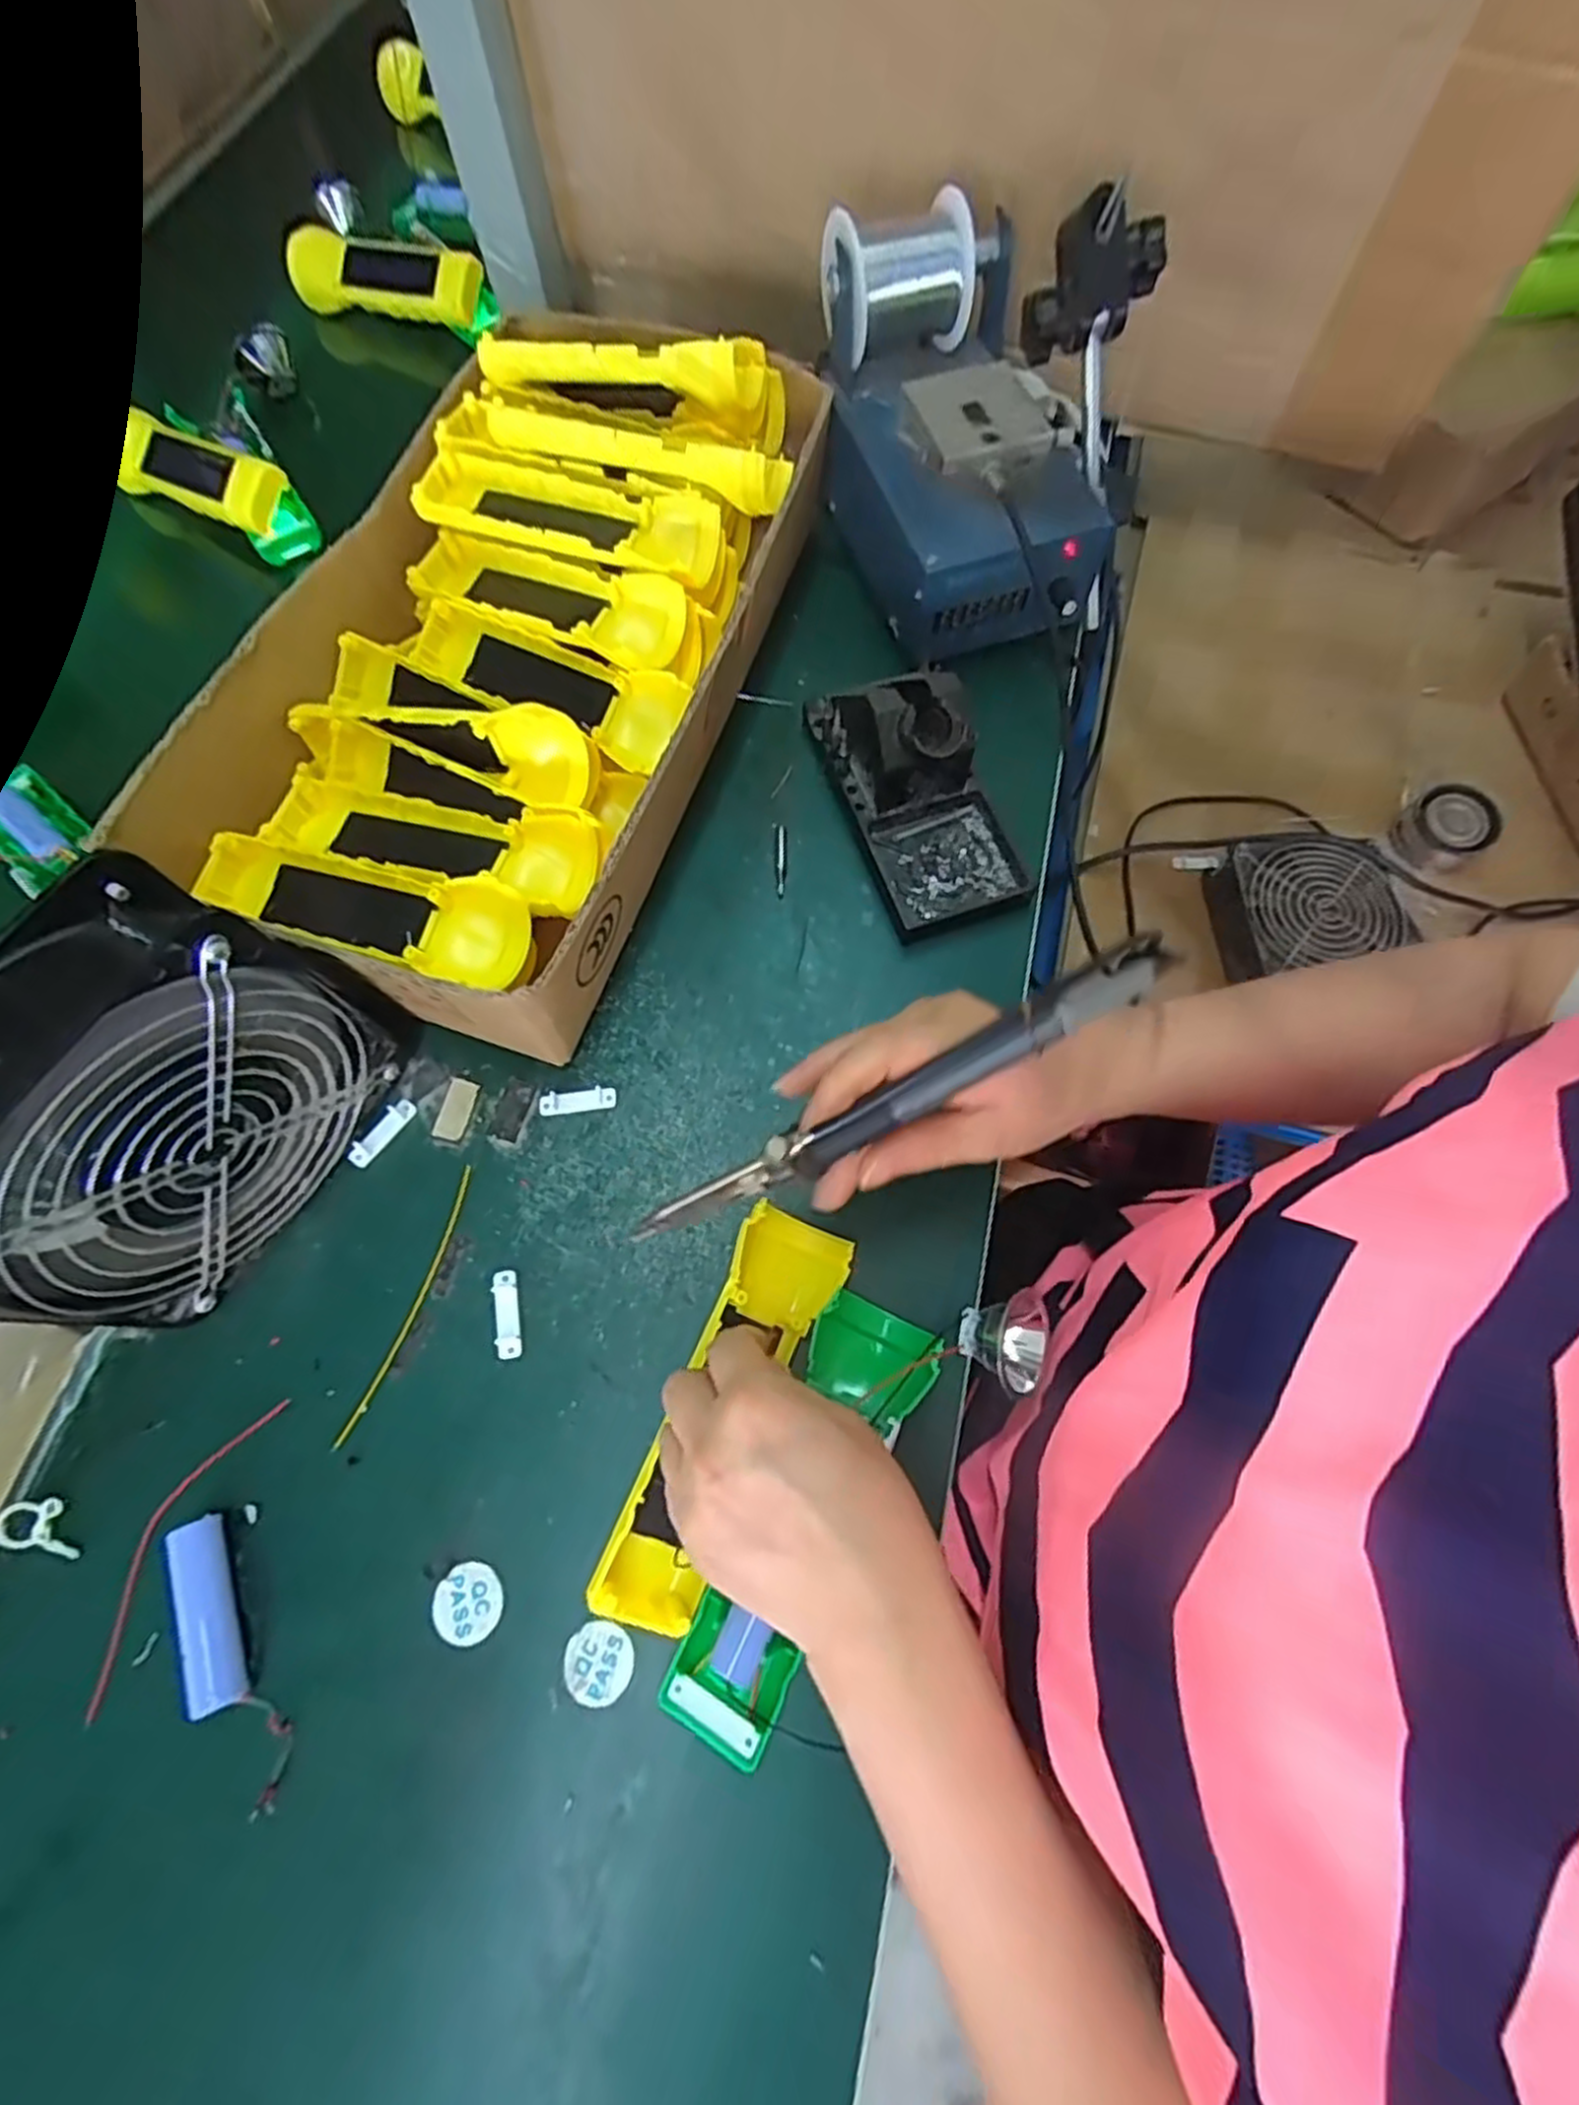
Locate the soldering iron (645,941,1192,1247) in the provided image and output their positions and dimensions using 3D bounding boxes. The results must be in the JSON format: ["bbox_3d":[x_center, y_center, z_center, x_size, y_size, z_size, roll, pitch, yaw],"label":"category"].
[{"bbox_3d":[0.033,0.017,0.273,0.207,0.022,0.015,-30,71,13],"label":"soldering iron"}]

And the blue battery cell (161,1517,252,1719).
[{"bbox_3d":[-0.224,0.216,0.304,0.016,0.019,0.065,-22,71,-8],"label":"blue battery cell"}]

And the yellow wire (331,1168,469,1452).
[{"bbox_3d":[-0.169,0.111,0.354,0.009,0.004,0.124,16,71,6],"label":"yellow wire"}]

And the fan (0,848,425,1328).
[{"bbox_3d":[-0.246,0.020,0.312,0.062,0.150,0.157,29,72,10],"label":"fan"}]

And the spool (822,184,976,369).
[{"bbox_3d":[0.060,-0.421,0.436,0.067,0.065,0.067,-24,72,-8],"label":"spool"}]

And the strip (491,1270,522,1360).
[{"bbox_3d":[-0.127,0.117,0.352,0.011,0.005,0.038,-12,70,-4],"label":"strip"}]

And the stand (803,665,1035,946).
[{"bbox_3d":[0.066,-0.145,0.407,0.073,0.072,0.151,-21,71,-7],"label":"stand"}]

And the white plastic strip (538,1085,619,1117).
[{"bbox_3d":[-0.103,0.023,0.383,0.037,0.004,0.012,-7,70,-3],"label":"white plastic strip"}]

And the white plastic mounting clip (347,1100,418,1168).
[{"bbox_3d":[-0.196,0.038,0.379,0.012,0.004,0.038,34,73,12],"label":"white plastic mounting clip"}]

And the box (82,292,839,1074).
[{"bbox_3d":[-0.137,-0.223,0.426,0.225,0.091,0.422,17,71,6],"label":"box"}]

